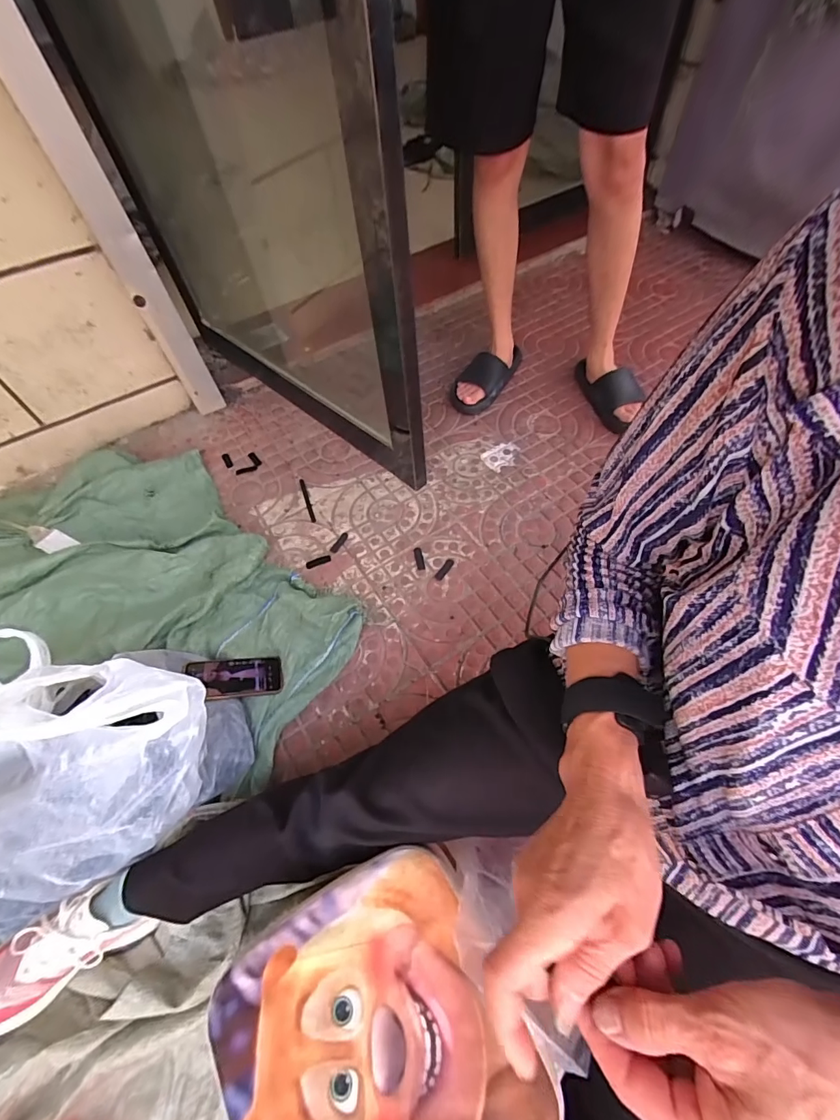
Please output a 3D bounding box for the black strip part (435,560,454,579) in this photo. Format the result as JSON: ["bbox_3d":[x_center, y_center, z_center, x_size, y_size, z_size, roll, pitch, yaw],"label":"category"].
[{"bbox_3d":[0.053,0.020,0.946,0.018,0.007,0.056,32,65,21],"label":"black strip part"}]

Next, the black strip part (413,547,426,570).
[{"bbox_3d":[-0.002,-0.003,0.961,0.018,0.006,0.056,-11,58,-3],"label":"black strip part"}]

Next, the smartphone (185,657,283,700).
[{"bbox_3d":[-0.336,0.214,0.802,0.159,0.009,0.078,3,46,-26],"label":"smartphone"}]

